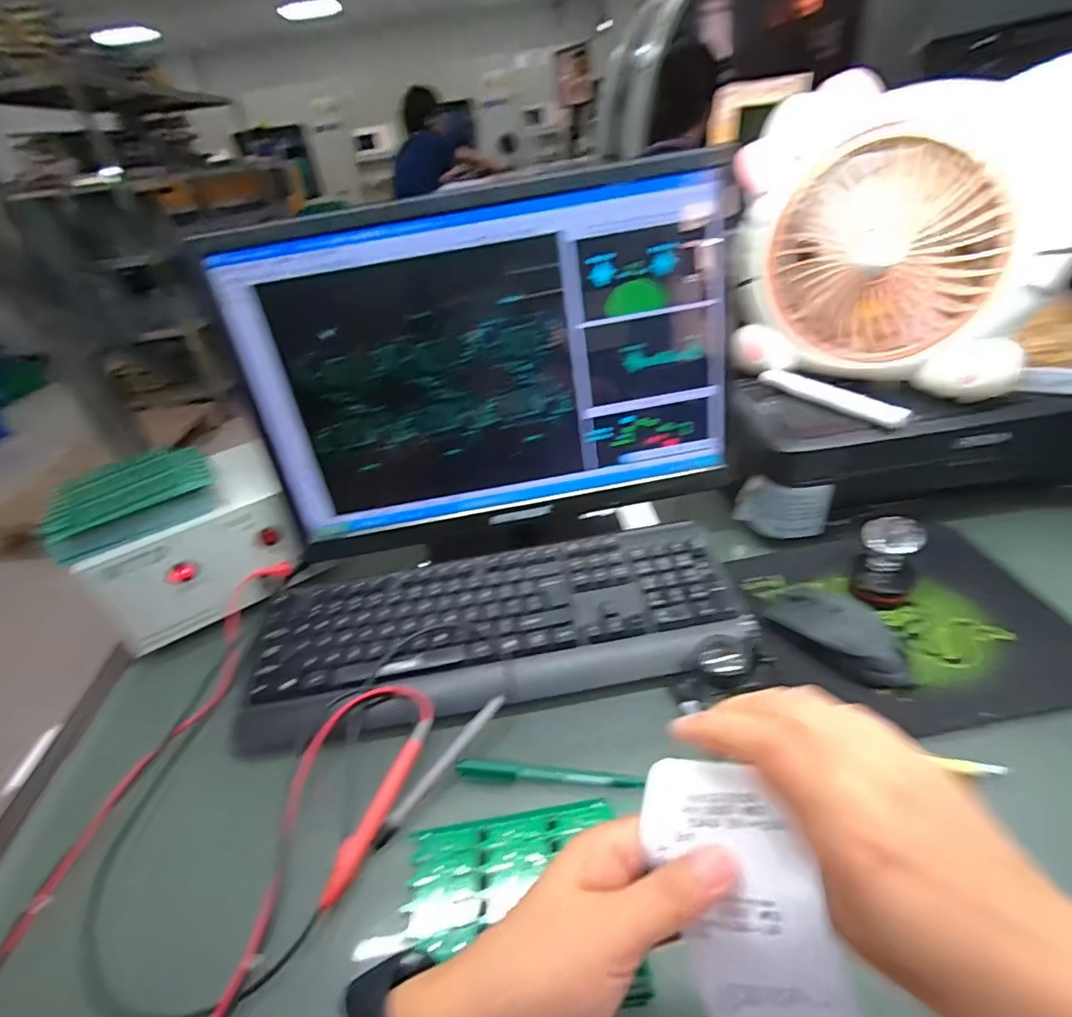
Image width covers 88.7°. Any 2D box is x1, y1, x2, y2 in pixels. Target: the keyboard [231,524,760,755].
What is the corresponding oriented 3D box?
[{"bbox_3d":[-0.038,0.103,0.503,0.436,0.028,0.161,-9,35,-2],"label":"keyboard"}]

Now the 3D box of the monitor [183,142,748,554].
[{"bbox_3d":[-0.038,-0.122,0.529,0.429,0.311,0.106,-9,35,-2],"label":"monitor"}]

